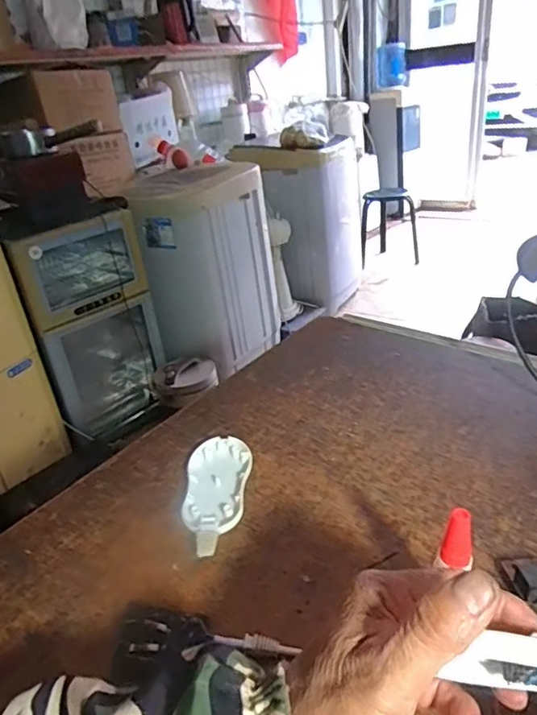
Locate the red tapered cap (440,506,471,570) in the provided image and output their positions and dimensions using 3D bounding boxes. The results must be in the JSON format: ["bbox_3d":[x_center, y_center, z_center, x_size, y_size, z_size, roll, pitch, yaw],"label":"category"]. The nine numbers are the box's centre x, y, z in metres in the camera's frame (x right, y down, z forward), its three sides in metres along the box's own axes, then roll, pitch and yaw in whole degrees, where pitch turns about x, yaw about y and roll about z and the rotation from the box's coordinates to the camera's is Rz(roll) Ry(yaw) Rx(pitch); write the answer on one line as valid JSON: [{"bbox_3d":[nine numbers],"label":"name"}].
[{"bbox_3d":[0.117,0.108,0.328,0.018,0.035,0.016,5,12,12],"label":"red tapered cap"}]

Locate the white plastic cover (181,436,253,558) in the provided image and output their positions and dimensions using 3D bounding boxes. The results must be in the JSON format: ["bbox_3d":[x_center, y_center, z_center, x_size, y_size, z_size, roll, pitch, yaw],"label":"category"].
[{"bbox_3d":[-0.049,0.121,0.485,0.057,0.016,0.138,-2,29,8],"label":"white plastic cover"}]

